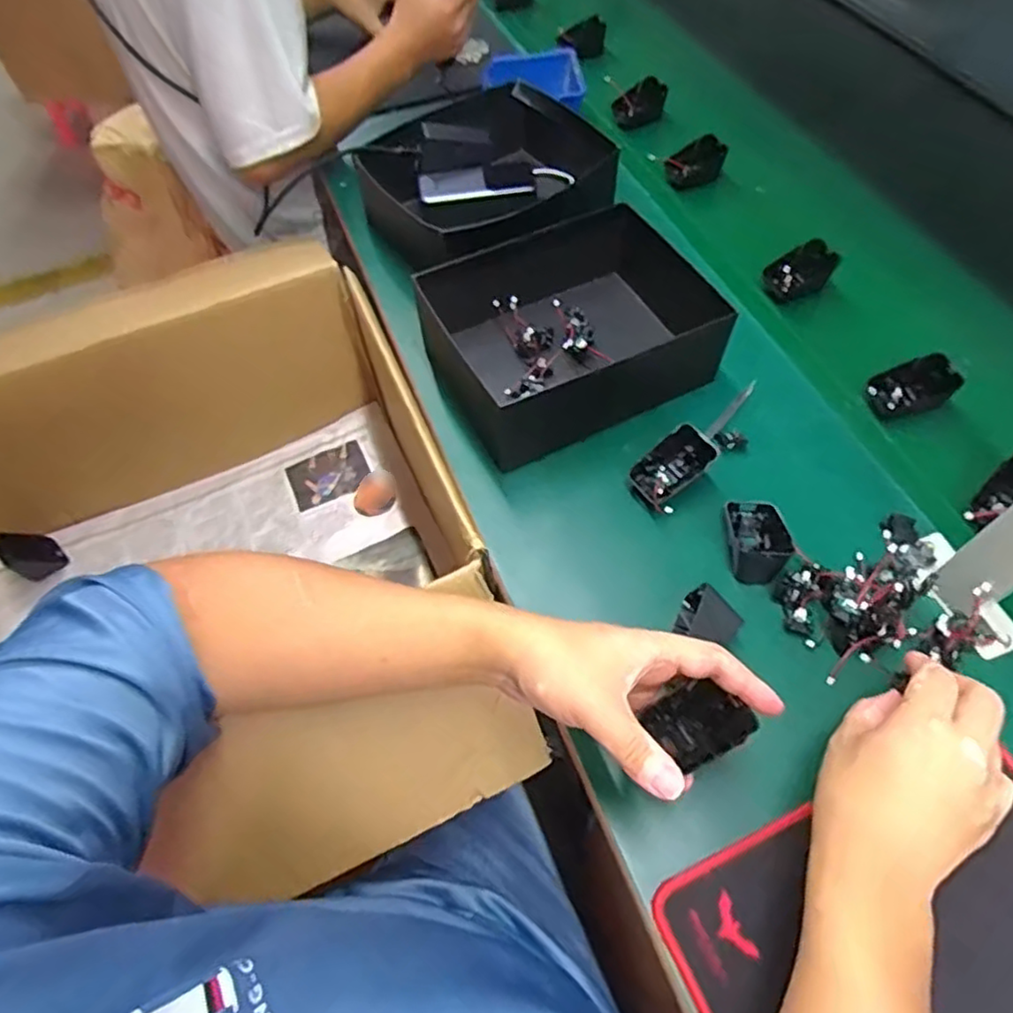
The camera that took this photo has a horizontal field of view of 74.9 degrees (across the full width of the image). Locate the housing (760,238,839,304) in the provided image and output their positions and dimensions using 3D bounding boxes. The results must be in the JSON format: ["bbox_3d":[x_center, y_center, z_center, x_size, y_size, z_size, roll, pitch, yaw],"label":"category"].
[{"bbox_3d":[0.308,-0.249,0.693,0.066,0.031,0.043,-16,60,-6],"label":"housing"}]

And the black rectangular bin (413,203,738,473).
[{"bbox_3d":[0.062,-0.169,0.637,0.256,0.081,0.187,-27,62,-12],"label":"black rectangular bin"}]

